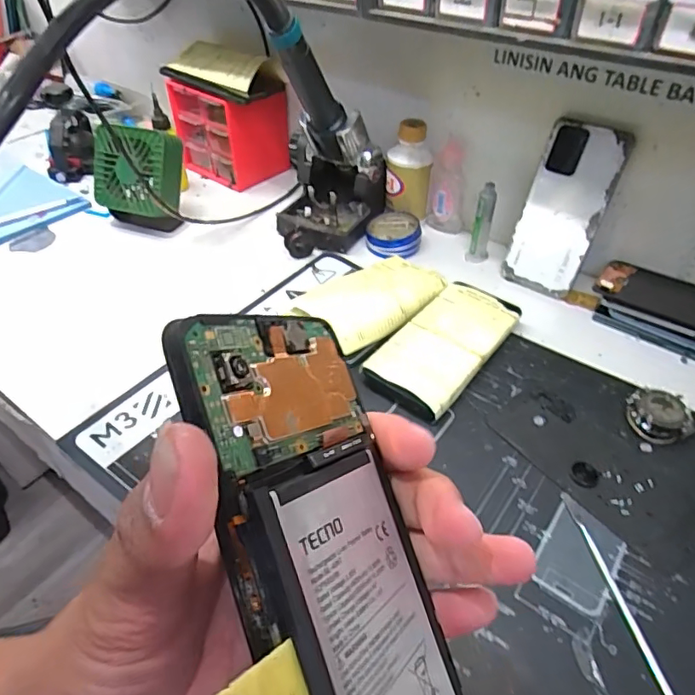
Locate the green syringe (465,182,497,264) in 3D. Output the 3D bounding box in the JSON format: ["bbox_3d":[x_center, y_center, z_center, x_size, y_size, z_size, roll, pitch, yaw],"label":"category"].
[{"bbox_3d":[0.148,-0.134,0.572,0.021,0.090,0.017,18,47,18],"label":"green syringe"}]

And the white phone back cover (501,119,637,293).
[{"bbox_3d":[0.214,-0.136,0.523,0.075,0.163,0.014,29,30,26],"label":"white phone back cover"}]

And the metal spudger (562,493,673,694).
[{"bbox_3d":[0.170,0.162,0.313,0.007,0.008,0.164,-6,45,-6],"label":"metal spudger"}]

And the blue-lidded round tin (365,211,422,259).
[{"bbox_3d":[0.054,-0.131,0.612,0.062,0.021,0.068,-1,44,0],"label":"blue-lidded round tin"}]

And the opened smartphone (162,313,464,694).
[{"bbox_3d":[0.000,0.062,0.146,0.007,0.070,0.152,-26,78,30],"label":"opened smartphone"}]

